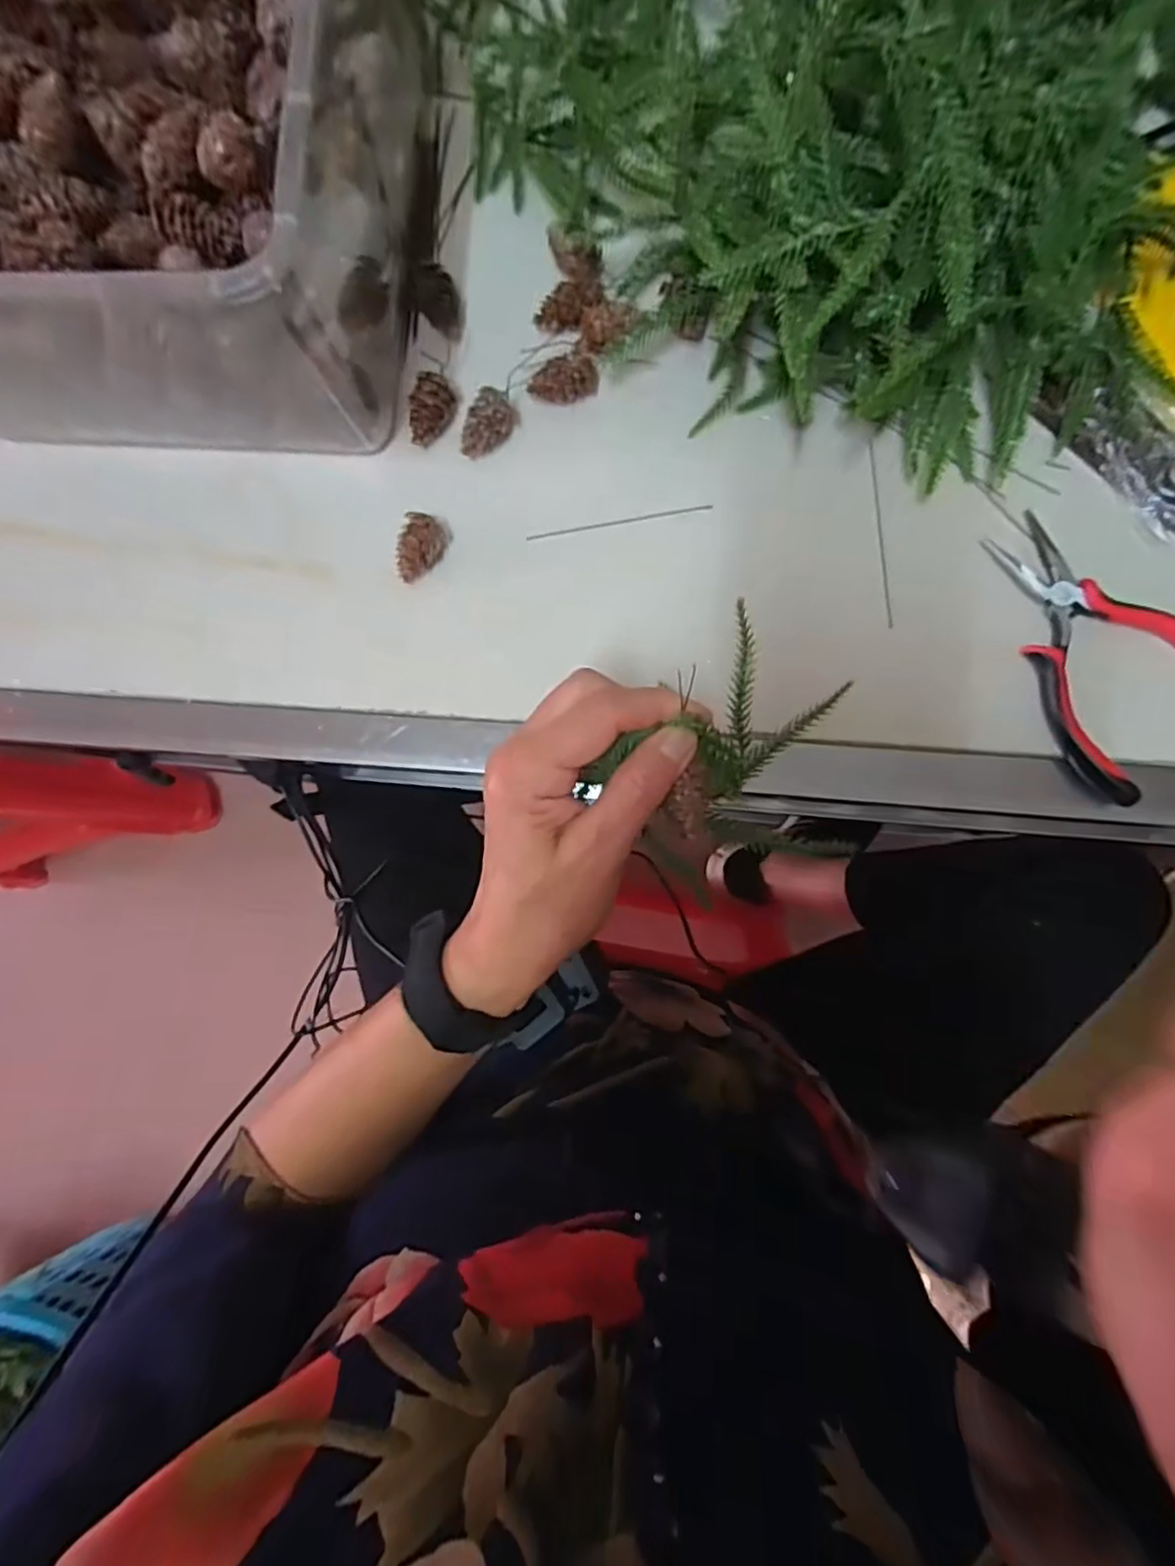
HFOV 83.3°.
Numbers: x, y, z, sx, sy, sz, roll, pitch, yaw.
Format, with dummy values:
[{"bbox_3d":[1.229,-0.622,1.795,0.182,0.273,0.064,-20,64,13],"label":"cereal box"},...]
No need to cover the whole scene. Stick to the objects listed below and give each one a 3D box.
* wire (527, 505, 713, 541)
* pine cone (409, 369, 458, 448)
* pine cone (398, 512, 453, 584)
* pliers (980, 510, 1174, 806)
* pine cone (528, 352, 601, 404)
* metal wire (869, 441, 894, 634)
[{"bbox_3d":[0.017,-0.142,0.358,0.100,0.004,0.004,-8,88,6],"label":"wire"},{"bbox_3d":[-0.085,-0.203,0.360,0.018,0.022,0.035,22,91,6],"label":"pine cone"},{"bbox_3d":[-0.091,-0.128,0.357,0.017,0.023,0.039,32,92,6],"label":"pine cone"},{"bbox_3d":[0.240,-0.063,0.324,0.128,0.018,0.081,44,93,5],"label":"pliers"},{"bbox_3d":[-0.012,-0.216,0.355,0.036,0.021,0.019,-7,88,6],"label":"pine cone"},{"bbox_3d":[0.154,-0.131,0.347,0.004,0.005,0.098,-5,88,6],"label":"metal wire"}]

